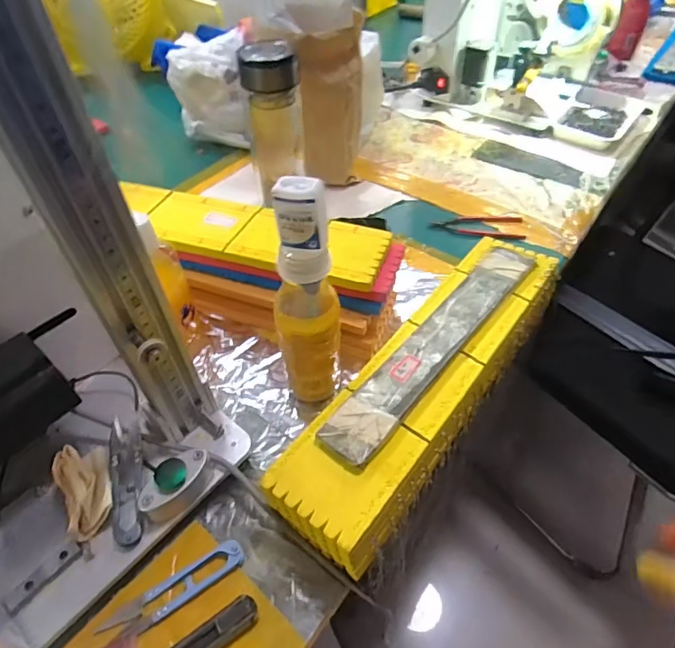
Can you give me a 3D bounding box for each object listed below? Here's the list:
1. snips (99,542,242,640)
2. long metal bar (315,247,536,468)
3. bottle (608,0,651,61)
[{"bbox_3d":[-0.113,0.184,0.332,0.099,0.006,0.022,-28,54,-23],"label":"snips"},{"bbox_3d":[0.087,0.009,0.404,0.046,0.011,0.274,31,55,26],"label":"long metal bar"},{"bbox_3d":[0.619,-0.630,1.010,0.052,0.111,0.039,25,53,22],"label":"bottle"}]

